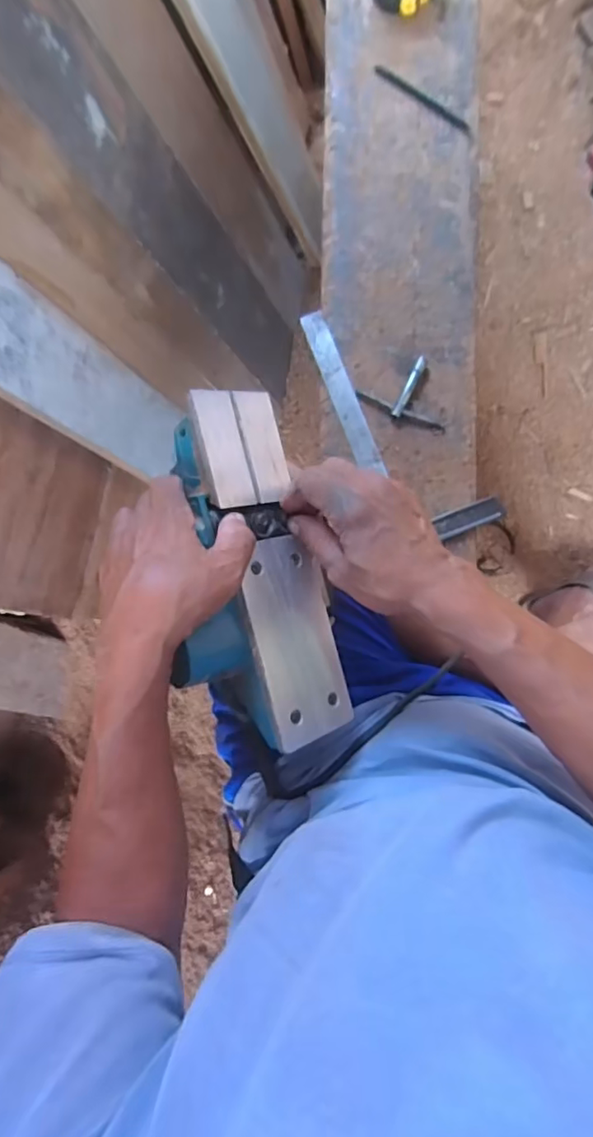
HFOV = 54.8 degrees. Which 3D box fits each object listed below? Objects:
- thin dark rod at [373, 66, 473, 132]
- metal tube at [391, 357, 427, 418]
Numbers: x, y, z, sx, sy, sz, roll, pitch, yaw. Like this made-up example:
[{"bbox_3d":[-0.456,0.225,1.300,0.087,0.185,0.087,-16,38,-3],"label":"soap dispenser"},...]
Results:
[{"bbox_3d":[0.147,-0.548,0.666,0.132,0.005,0.013,37,88,2],"label":"thin dark rod"},{"bbox_3d":[0.129,-0.207,0.647,0.012,0.010,0.075,27,88,2],"label":"metal tube"}]

